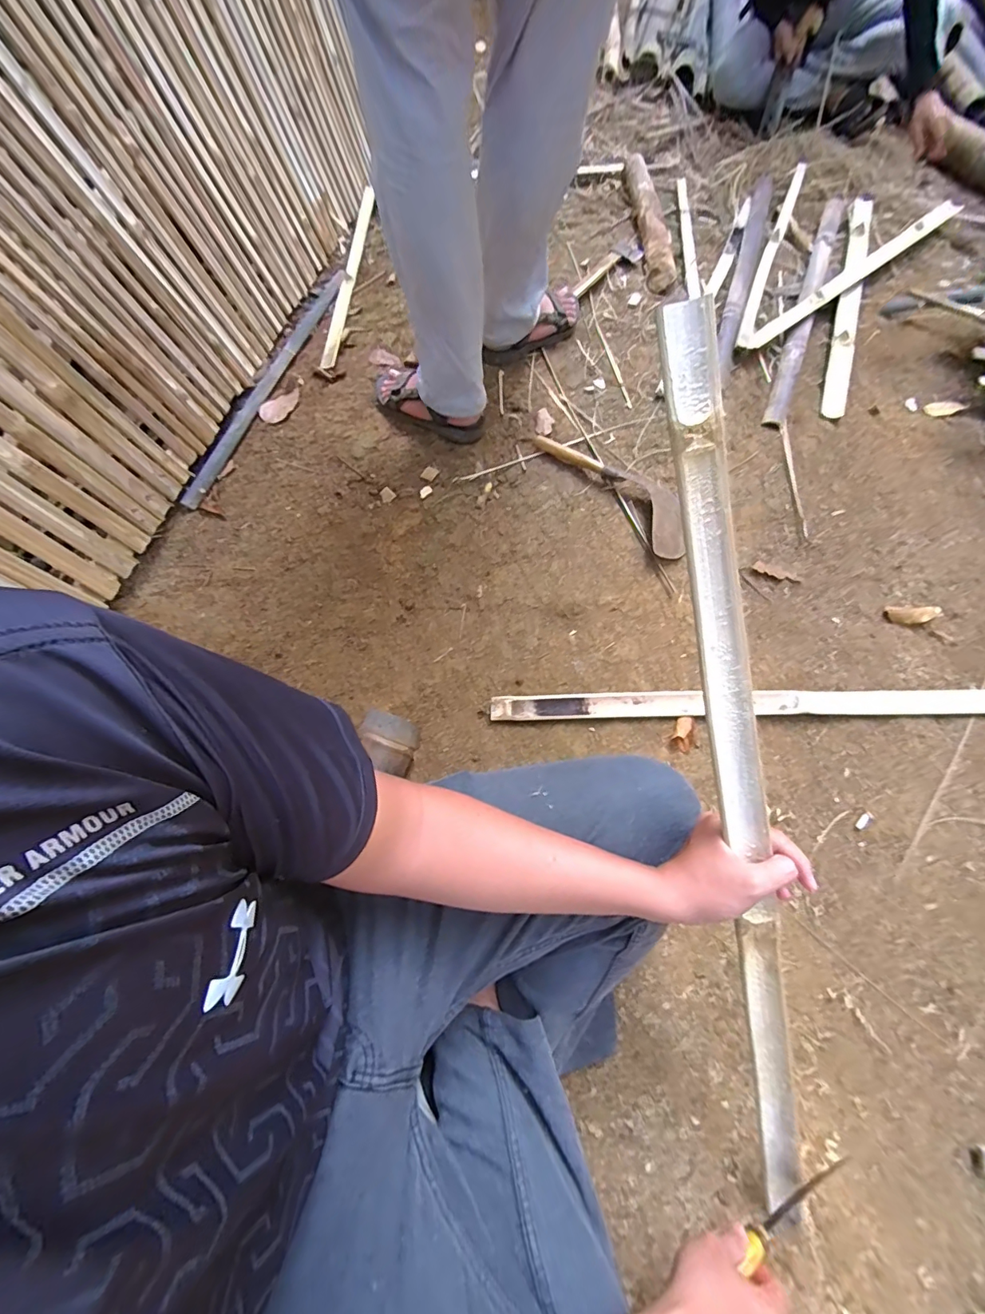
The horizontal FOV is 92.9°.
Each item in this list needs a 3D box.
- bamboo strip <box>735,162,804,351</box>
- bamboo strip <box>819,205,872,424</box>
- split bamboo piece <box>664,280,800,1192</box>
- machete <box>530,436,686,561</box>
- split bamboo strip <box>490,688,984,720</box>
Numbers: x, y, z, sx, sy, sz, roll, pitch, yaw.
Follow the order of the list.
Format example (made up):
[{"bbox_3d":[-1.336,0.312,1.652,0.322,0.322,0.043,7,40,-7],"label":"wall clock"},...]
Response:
[{"bbox_3d":[0.734,-1.076,1.225,0.038,0.020,0.876,21,69,8],"label":"bamboo strip"},{"bbox_3d":[0.890,-0.901,1.168,0.056,0.029,0.841,18,69,7],"label":"bamboo strip"},{"bbox_3d":[0.217,0.165,0.399,0.035,0.012,0.825,-9,105,18],"label":"split bamboo piece"},{"bbox_3d":[0.257,-0.350,0.933,0.134,0.035,0.387,-33,71,-13],"label":"machete"},{"bbox_3d":[0.438,0.074,0.752,0.867,0.024,0.045,0,68,0],"label":"split bamboo strip"}]

